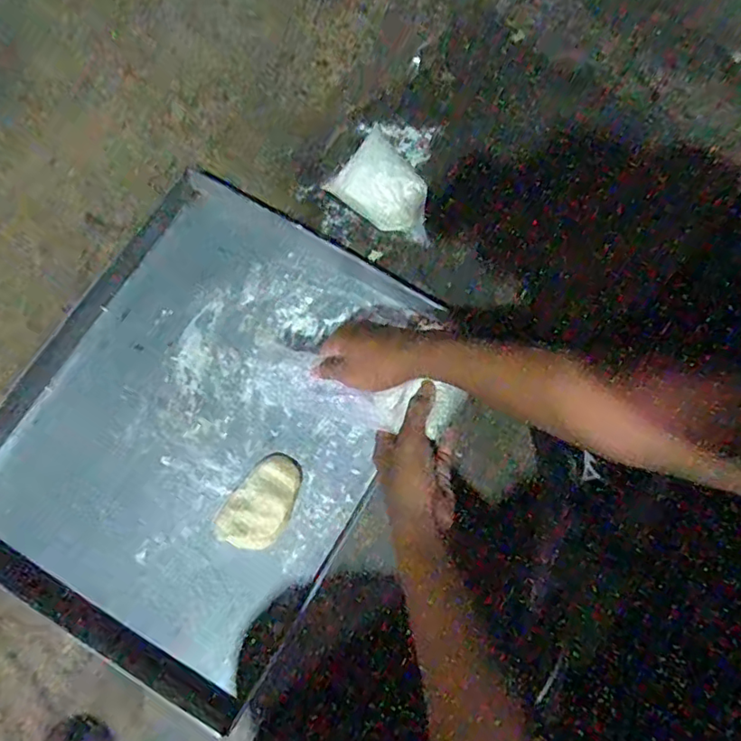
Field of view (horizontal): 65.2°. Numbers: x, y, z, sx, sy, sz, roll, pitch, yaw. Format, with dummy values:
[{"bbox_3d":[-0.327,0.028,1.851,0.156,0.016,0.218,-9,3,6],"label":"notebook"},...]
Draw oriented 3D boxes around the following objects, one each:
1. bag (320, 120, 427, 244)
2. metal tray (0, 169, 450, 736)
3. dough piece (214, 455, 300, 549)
[{"bbox_3d":[0.026,-0.228,0.728,0.151,0.067,0.079,37,77,8],"label":"bag"},{"bbox_3d":[-0.197,0.049,0.659,0.418,0.048,0.499,30,76,6],"label":"metal tray"},{"bbox_3d":[-0.119,0.148,0.647,0.066,0.025,0.105,33,76,7],"label":"dough piece"}]

